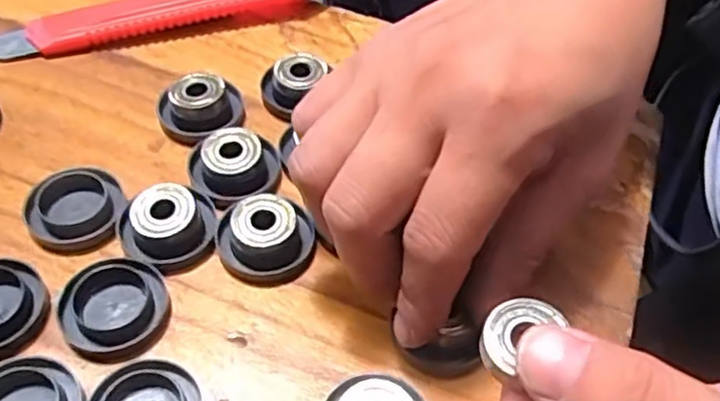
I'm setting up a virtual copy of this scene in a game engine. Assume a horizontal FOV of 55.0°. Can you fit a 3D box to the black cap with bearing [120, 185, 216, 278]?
[{"bbox_3d":[-0.065,0.009,0.233,0.031,0.012,0.029,3,51,-3],"label":"black cap with bearing"}]

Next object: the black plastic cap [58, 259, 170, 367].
[{"bbox_3d":[-0.077,0.033,0.216,0.031,0.006,0.031,3,51,-3],"label":"black plastic cap"}]

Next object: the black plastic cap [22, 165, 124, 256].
[{"bbox_3d":[-0.099,0.004,0.241,0.031,0.008,0.036,-13,54,-15],"label":"black plastic cap"}]

